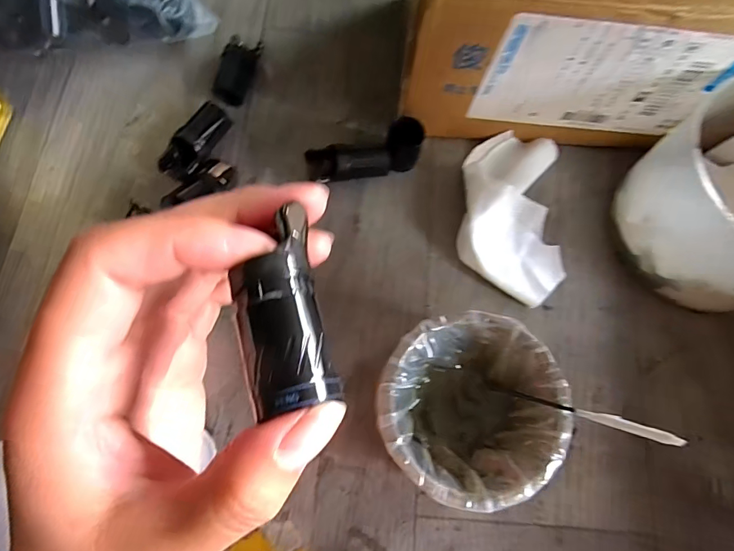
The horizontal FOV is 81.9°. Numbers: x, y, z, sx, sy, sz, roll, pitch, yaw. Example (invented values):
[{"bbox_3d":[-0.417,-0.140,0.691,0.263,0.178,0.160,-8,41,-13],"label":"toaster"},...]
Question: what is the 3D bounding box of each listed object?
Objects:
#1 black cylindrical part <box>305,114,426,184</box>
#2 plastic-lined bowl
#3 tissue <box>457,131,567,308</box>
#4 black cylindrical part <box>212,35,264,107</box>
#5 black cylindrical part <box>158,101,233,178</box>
[{"bbox_3d":[-0.001,-0.075,0.265,0.071,0.030,0.023,-15,75,-6],"label":"black cylindrical part"},{"bbox_3d":[0.049,0.066,0.215,0.083,0.049,0.081,1,74,-2],"label":"plastic-lined bowl"},{"bbox_3d":[0.090,-0.039,0.261,0.064,0.023,0.109,1,74,-2],"label":"tissue"},{"bbox_3d":[-0.087,-0.139,0.286,0.019,0.018,0.050,12,74,2],"label":"black cylindrical part"},{"bbox_3d":[-0.108,-0.084,0.267,0.021,0.021,0.051,26,75,6],"label":"black cylindrical part"}]

